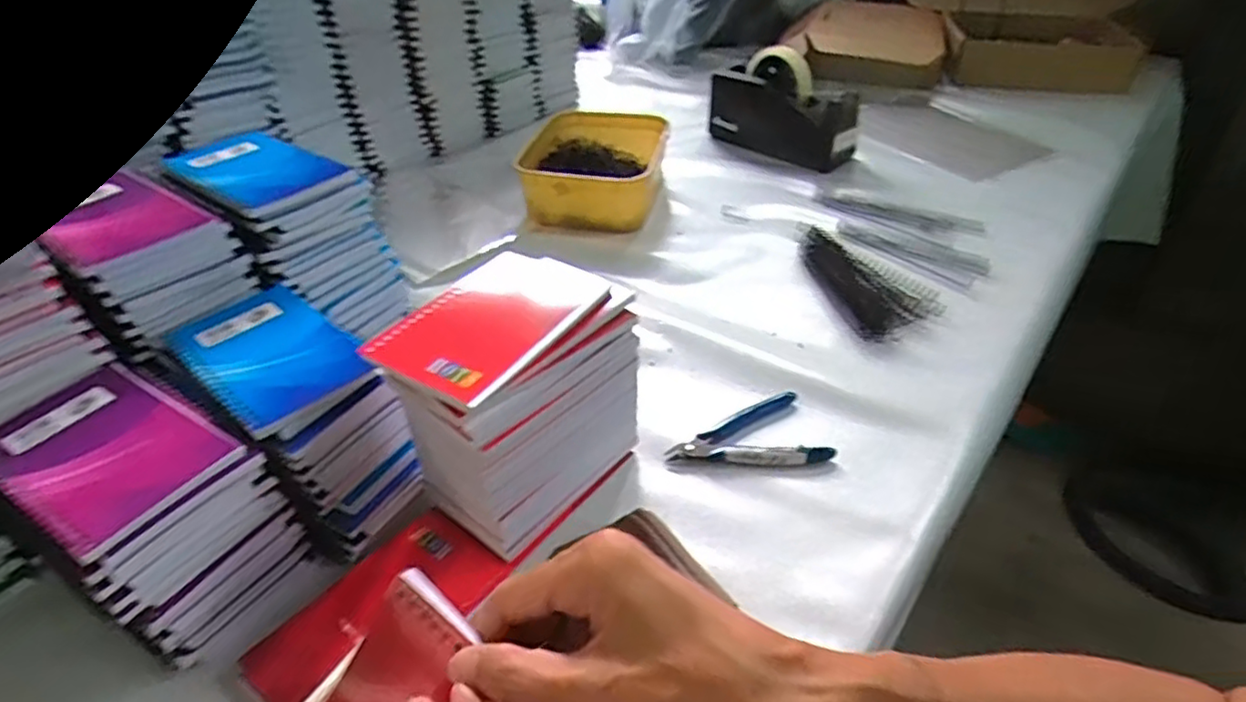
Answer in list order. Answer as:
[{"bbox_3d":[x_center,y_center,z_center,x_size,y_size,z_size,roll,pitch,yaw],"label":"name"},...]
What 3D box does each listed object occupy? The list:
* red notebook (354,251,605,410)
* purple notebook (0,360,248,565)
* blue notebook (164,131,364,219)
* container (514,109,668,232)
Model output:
[{"bbox_3d":[-0.076,-0.020,0.391,0.084,0.010,0.130,23,44,27],"label":"red notebook"},{"bbox_3d":[-0.277,0.048,0.353,0.130,0.005,0.082,22,44,25],"label":"purple notebook"},{"bbox_3d":[-0.280,-0.139,0.505,0.134,0.012,0.092,23,44,27],"label":"blue notebook"},{"bbox_3d":[-0.032,-0.224,0.811,0.160,0.063,0.214,6,39,7],"label":"container"}]

